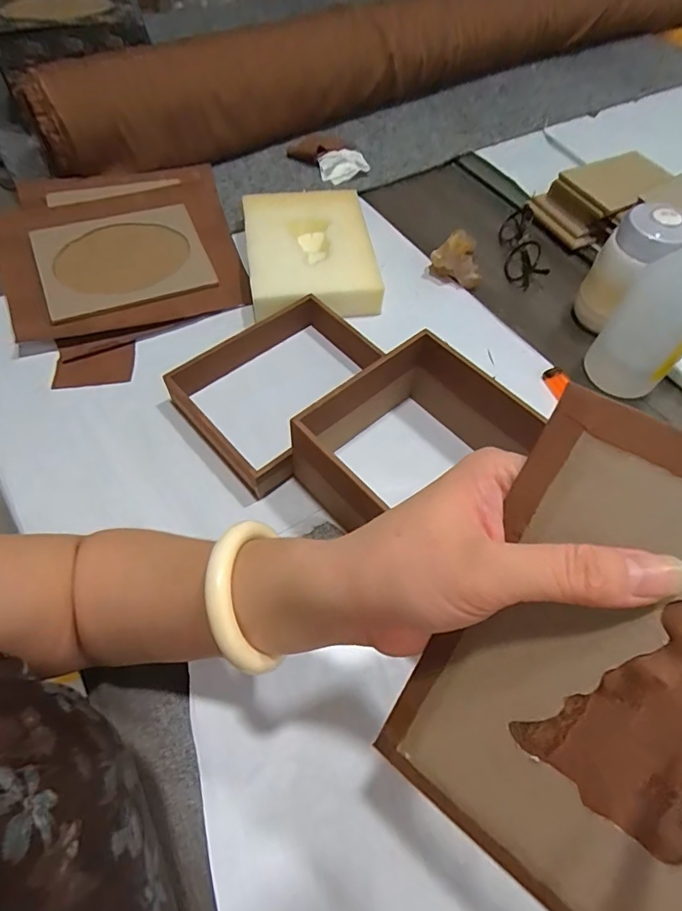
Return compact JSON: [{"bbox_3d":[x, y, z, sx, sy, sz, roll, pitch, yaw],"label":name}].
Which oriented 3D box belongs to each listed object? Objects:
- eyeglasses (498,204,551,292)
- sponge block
[{"bbox_3d":[0.245,-0.289,0.670,0.047,0.029,0.139,3,58,-1],"label":"eyeglasses"},{"bbox_3d":[-0.042,-0.257,0.617,0.150,0.057,0.196,-6,58,-7],"label":"sponge block"}]

